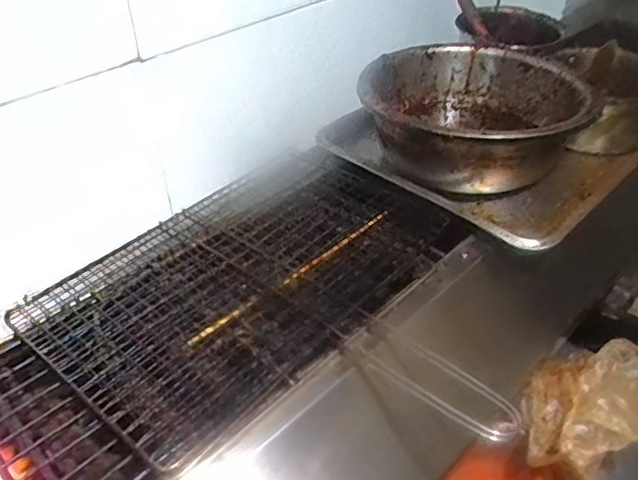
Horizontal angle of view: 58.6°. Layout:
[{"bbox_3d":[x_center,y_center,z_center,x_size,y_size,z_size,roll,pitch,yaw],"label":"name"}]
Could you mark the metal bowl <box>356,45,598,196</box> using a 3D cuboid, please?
[{"bbox_3d":[0.179,-0.154,0.715,0.258,0.126,0.258,0,40,0],"label":"metal bowl"}]

